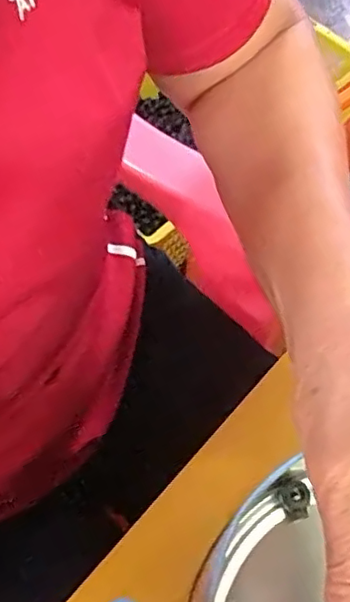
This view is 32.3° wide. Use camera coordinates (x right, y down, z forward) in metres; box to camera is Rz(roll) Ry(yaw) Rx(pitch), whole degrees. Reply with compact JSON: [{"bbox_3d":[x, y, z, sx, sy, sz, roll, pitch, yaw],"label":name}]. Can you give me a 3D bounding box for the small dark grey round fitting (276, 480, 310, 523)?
[{"bbox_3d":[0.064,0.107,0.323,0.016,0.018,0.019,-30,68,-17],"label":"small dark grey round fitting"}]

